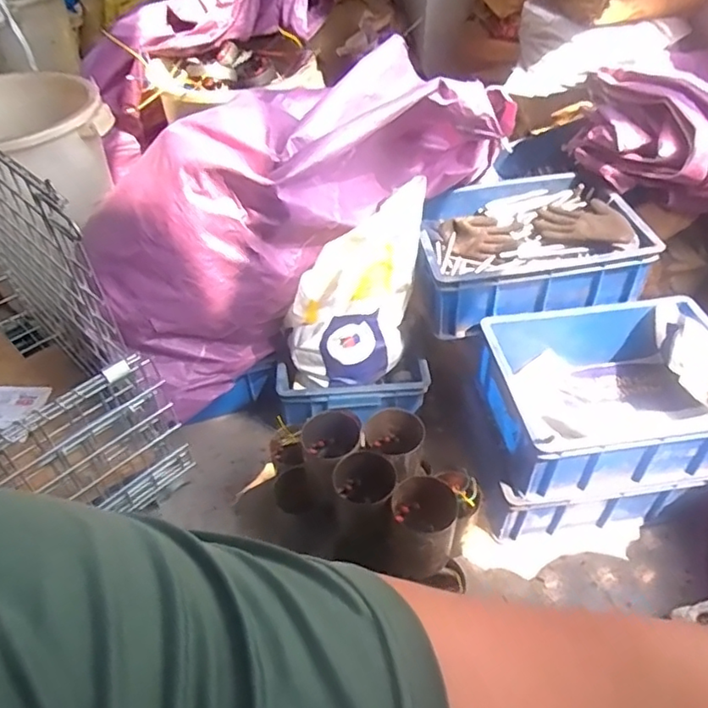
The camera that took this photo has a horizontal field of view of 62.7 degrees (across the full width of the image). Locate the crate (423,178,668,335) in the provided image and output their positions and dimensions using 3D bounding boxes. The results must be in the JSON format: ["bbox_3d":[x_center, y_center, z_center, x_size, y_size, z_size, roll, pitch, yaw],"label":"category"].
[{"bbox_3d":[0.321,-0.216,1.149,0.403,0.136,0.313,-7,45,-6],"label":"crate"}]

